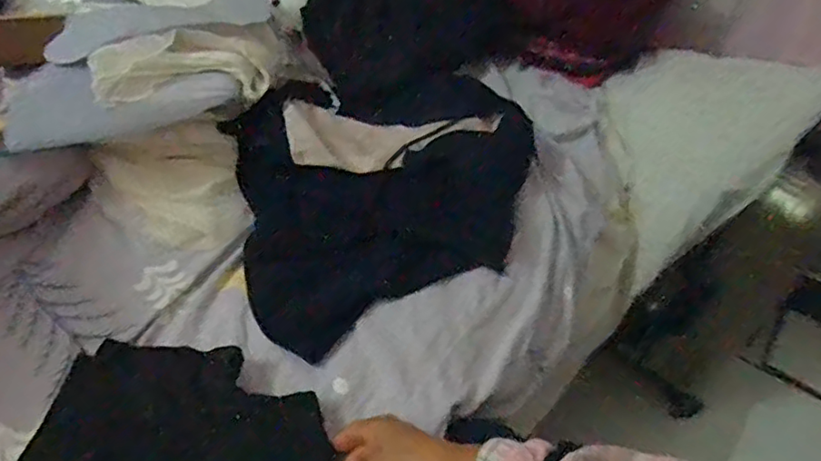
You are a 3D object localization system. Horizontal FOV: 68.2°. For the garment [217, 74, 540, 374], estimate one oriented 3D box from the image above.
[{"bbox_3d":[-0.017,-0.064,0.746,0.386,0.080,0.388,-10,49,-15],"label":"garment"}]

